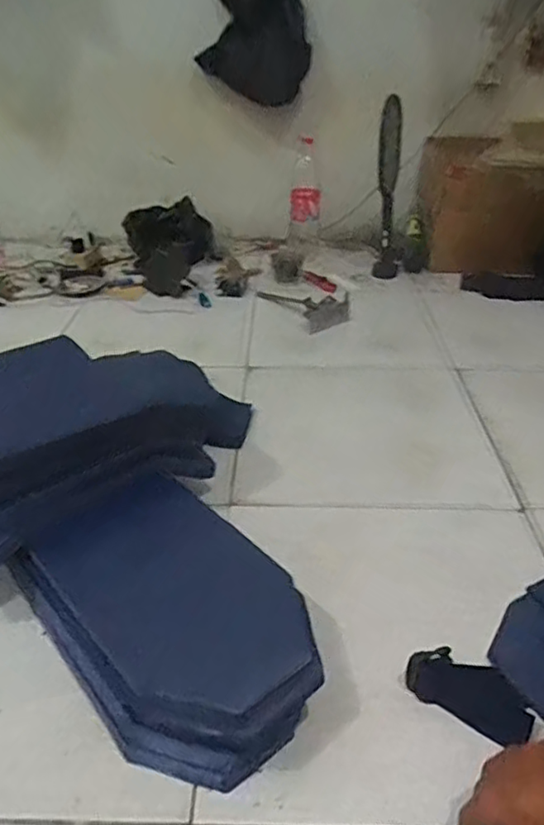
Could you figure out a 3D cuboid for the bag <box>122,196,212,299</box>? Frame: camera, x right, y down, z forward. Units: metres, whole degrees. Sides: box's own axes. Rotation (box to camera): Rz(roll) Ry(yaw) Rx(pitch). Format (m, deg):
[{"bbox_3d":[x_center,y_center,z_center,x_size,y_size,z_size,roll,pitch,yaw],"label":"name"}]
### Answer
[{"bbox_3d":[-0.259,-0.420,1.569,0.224,0.133,0.350,-4,33,-7],"label":"bag"}]

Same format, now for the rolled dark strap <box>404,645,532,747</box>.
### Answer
[{"bbox_3d":[0.192,0.264,0.595,0.114,0.034,0.051,18,37,25],"label":"rolled dark strap"}]

